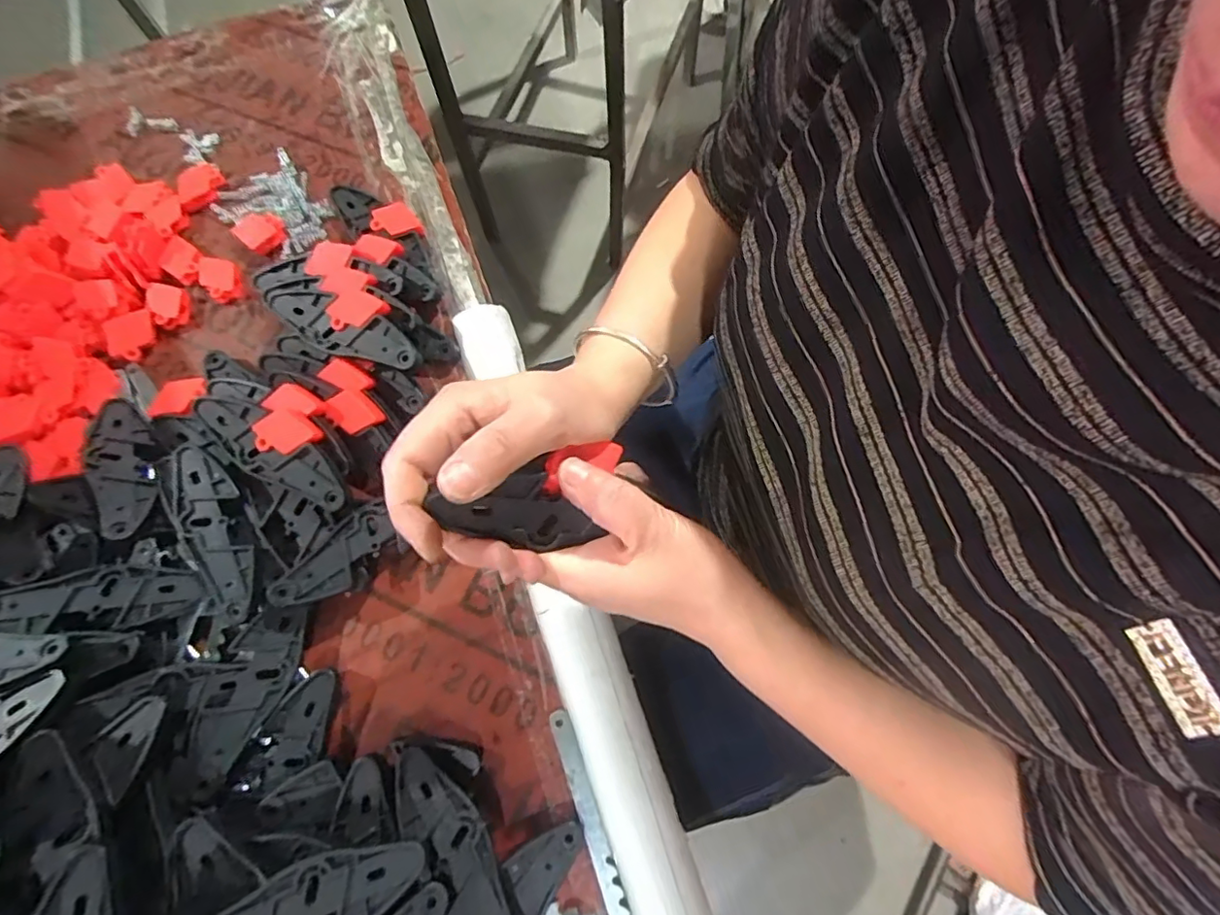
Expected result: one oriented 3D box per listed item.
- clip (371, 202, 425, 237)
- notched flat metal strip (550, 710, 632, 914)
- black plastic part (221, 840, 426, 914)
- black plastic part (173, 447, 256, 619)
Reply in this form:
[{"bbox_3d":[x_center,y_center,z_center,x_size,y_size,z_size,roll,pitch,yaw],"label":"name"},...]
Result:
[{"bbox_3d":[-0.181,-0.199,0.481,0.038,0.007,0.036,-24,73,-6],"label":"clip"},{"bbox_3d":[-0.009,0.226,0.340,0.013,0.010,0.142,-21,73,-5],"label":"notched flat metal strip"},{"bbox_3d":[-0.146,0.230,0.303,0.097,0.026,0.039,-18,70,-7],"label":"black plastic part"},{"bbox_3d":[-0.264,0.046,0.379,0.039,0.010,0.126,-24,73,-6],"label":"black plastic part"}]

